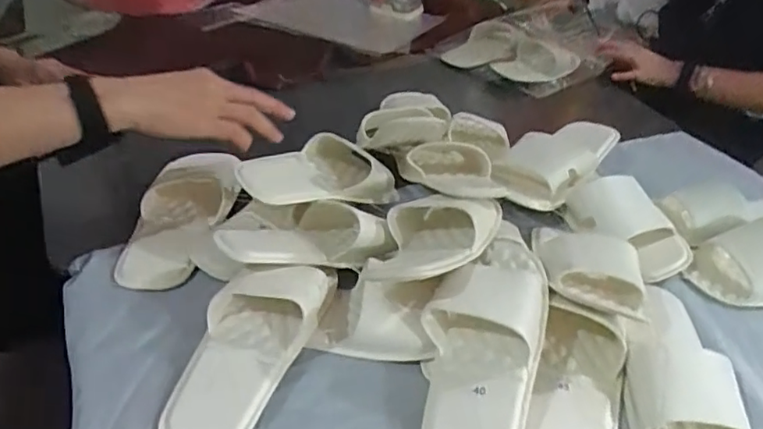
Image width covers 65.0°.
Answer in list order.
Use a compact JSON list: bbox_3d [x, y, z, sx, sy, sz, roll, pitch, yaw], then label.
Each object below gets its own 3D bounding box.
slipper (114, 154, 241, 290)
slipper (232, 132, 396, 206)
[{"bbox_3d":[-0.237,-0.009,0.715,0.097,0.058,0.241,10,37,4],"label":"slipper"},{"bbox_3d":[-0.068,-0.049,0.718,0.090,0.066,0.219,34,29,32],"label":"slipper"}]

